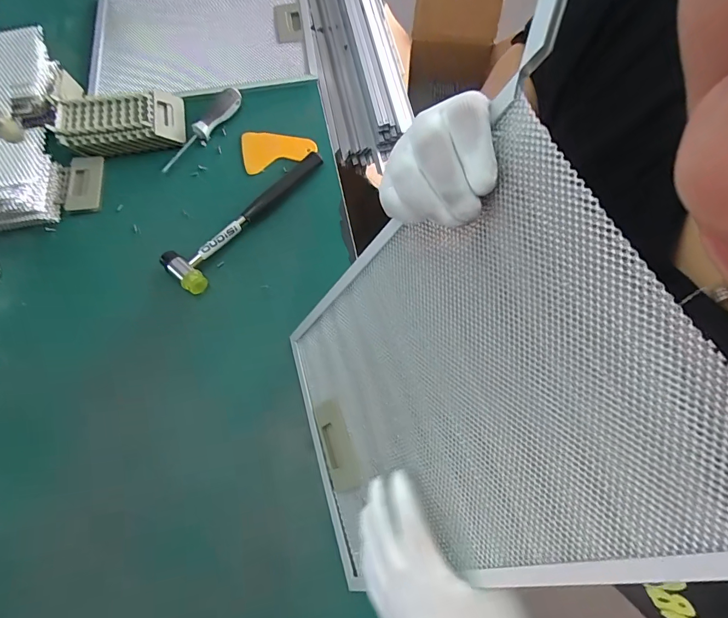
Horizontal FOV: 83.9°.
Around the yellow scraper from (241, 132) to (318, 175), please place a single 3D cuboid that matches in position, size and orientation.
[{"bbox_3d":[-0.122,-0.232,0.576,0.101,0.008,0.063,-15,81,0],"label":"yellow scraper"}]

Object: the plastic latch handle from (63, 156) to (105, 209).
[{"bbox_3d":[-0.378,-0.170,0.545,0.046,0.011,0.082,-7,70,-2],"label":"plastic latch handle"}]

